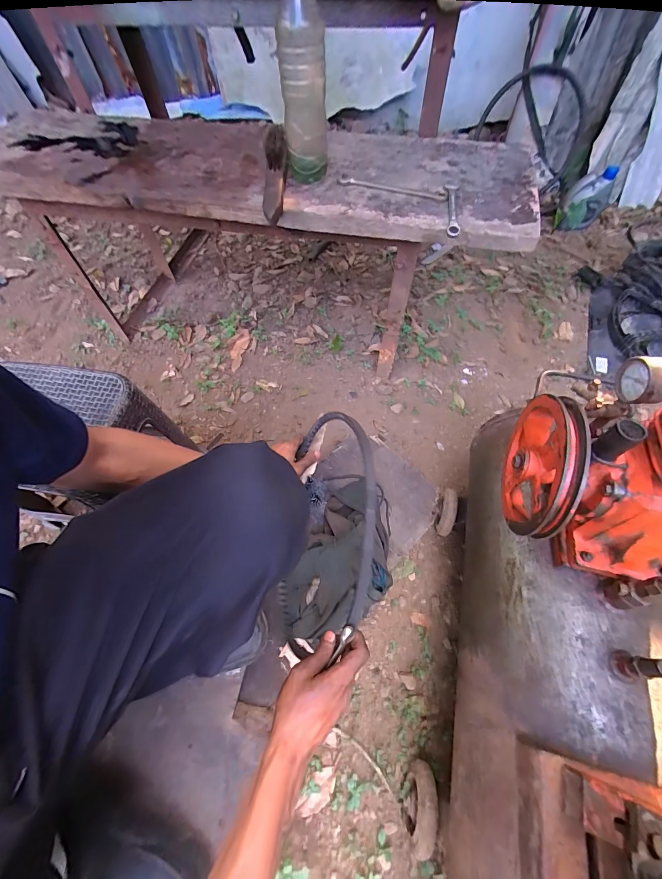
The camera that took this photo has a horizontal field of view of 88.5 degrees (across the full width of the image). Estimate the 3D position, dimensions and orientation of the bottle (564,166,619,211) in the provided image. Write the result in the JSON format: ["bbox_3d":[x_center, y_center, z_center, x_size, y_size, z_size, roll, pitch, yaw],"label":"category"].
[{"bbox_3d":[0.840,-0.832,1.107,0.150,0.053,0.065,-28,57,20],"label":"bottle"}]

